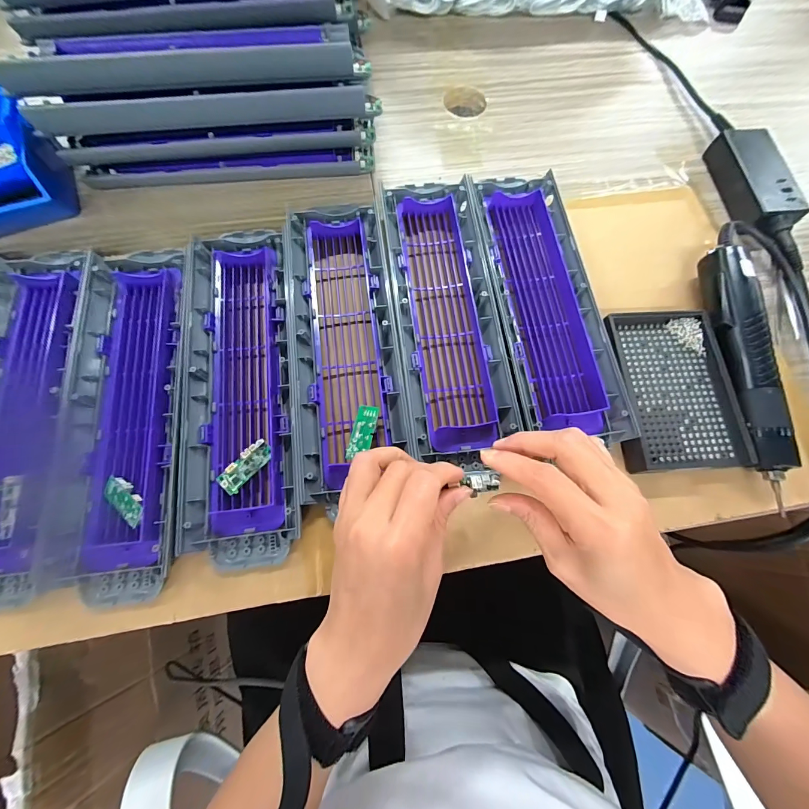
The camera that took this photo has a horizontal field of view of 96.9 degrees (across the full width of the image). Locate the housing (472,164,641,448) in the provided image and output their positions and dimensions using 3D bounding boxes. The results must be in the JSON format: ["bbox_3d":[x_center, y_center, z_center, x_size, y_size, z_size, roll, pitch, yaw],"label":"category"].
[{"bbox_3d":[0.121,-0.100,0.328,0.085,0.029,0.282,-6,73,-3],"label":"housing"}]

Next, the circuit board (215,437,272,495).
[{"bbox_3d":[-0.121,0.047,0.273,0.018,0.005,0.042,45,69,-12],"label":"circuit board"}]

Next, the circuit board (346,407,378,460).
[{"bbox_3d":[-0.033,0.022,0.279,0.017,0.004,0.042,11,75,1],"label":"circuit board"}]

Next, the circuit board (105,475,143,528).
[{"bbox_3d":[-0.202,0.070,0.258,0.044,0.008,0.020,32,74,24],"label":"circuit board"}]

